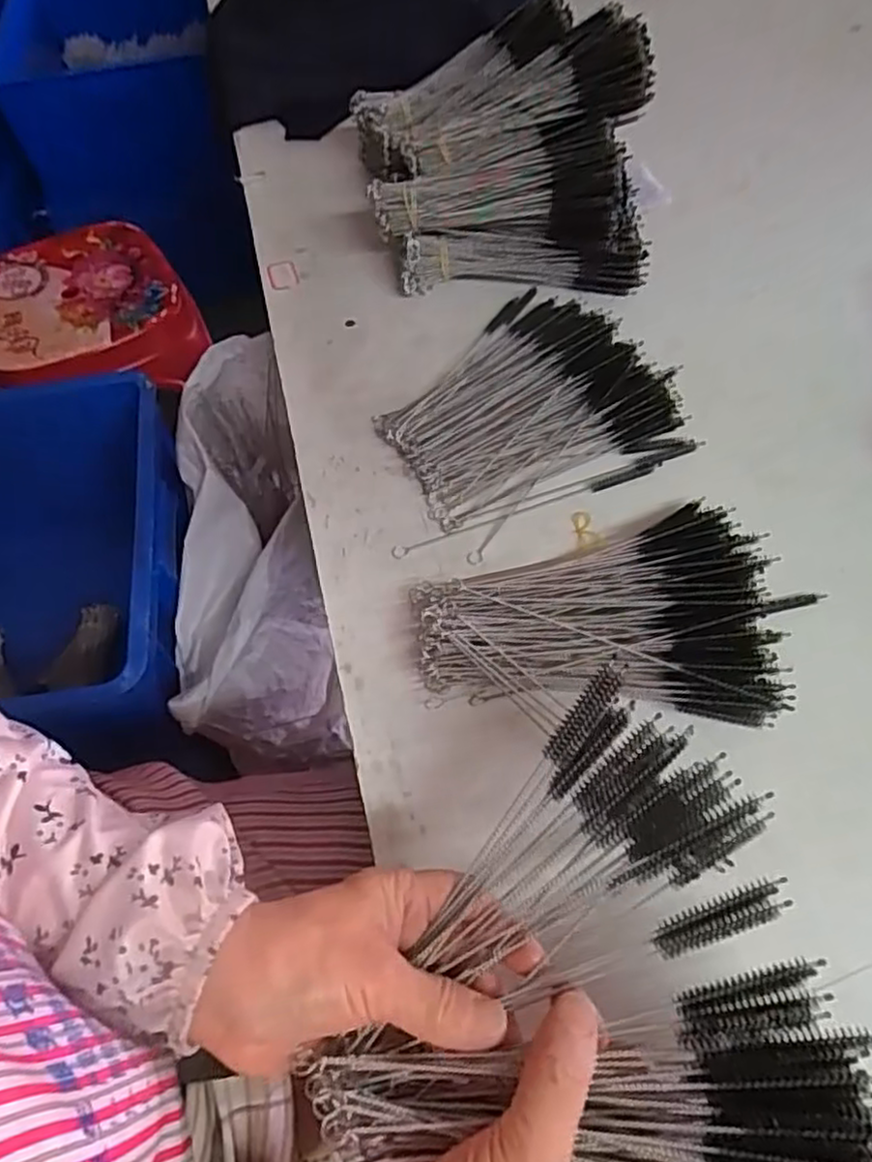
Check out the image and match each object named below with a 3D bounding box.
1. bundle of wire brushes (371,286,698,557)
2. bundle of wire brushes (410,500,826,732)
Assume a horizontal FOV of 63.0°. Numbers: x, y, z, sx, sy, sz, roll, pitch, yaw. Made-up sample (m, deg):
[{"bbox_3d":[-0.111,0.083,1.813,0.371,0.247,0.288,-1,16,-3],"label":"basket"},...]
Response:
[{"bbox_3d":[0.053,-0.128,0.525,0.215,0.030,0.185,-26,60,-12],"label":"bundle of wire brushes"},{"bbox_3d":[0.099,0.030,0.421,0.216,0.035,0.129,-10,58,-3],"label":"bundle of wire brushes"}]

